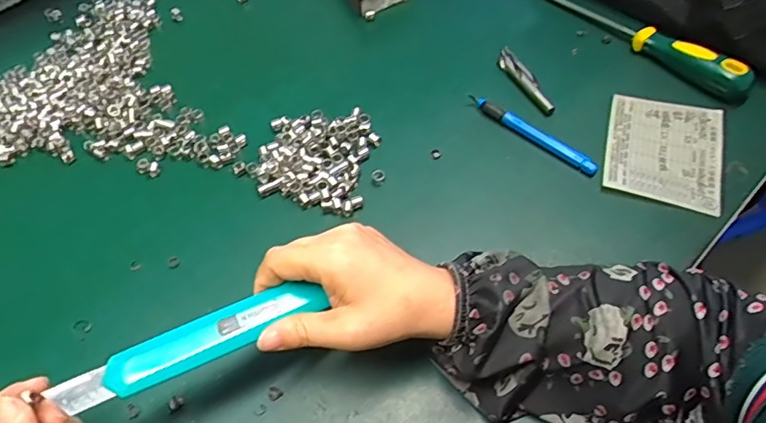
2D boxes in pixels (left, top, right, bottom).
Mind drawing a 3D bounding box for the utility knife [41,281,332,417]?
[{"bbox_3d":[-0.104,0.073,0.298,0.141,0.011,0.022,-22,60,-17],"label":"utility knife"}]

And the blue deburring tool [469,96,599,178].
[{"bbox_3d":[0.123,-0.067,0.443,0.121,0.014,0.007,38,68,23],"label":"blue deburring tool"}]

